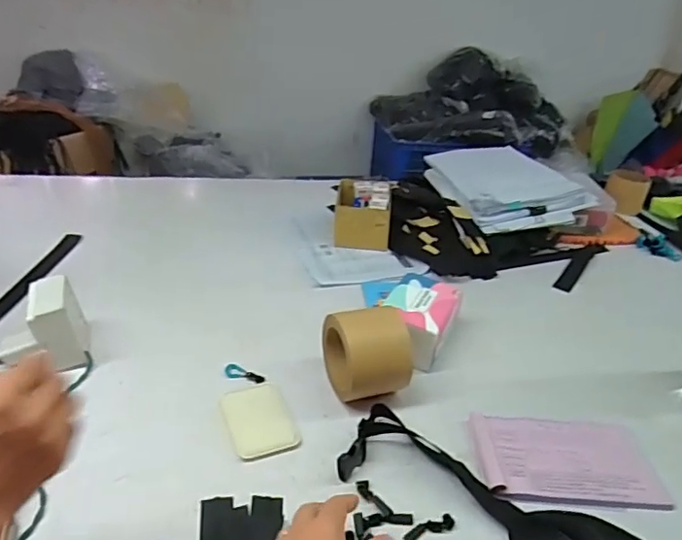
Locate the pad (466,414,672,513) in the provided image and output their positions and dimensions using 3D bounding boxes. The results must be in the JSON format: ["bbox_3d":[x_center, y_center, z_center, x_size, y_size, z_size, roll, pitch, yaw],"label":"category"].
[{"bbox_3d":[0.247,0.208,0.611,0.192,0.015,0.104,4,31,-1],"label":"pad"}]

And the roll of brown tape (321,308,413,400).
[{"bbox_3d":[0.032,0.100,0.678,0.086,0.110,0.102,-4,32,-15],"label":"roll of brown tape"}]

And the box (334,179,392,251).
[{"bbox_3d":[0.039,-0.104,1.048,0.101,0.088,0.142,5,31,1],"label":"box"}]

